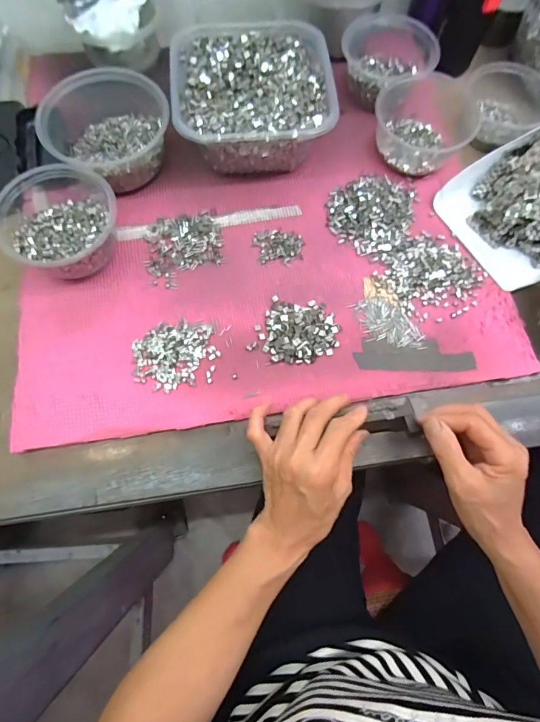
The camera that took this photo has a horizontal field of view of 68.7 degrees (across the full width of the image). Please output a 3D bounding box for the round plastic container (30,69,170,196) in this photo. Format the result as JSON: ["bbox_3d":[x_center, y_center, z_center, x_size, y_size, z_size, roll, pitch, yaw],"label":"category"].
[{"bbox_3d":[-0.177,-0.256,0.438,0.130,0.067,0.134,-8,72,-4],"label":"round plastic container"}]

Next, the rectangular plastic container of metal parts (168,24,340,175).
[{"bbox_3d":[-0.021,-0.294,0.456,0.171,0.071,0.167,-7,72,-4],"label":"rectangular plastic container of metal parts"}]

